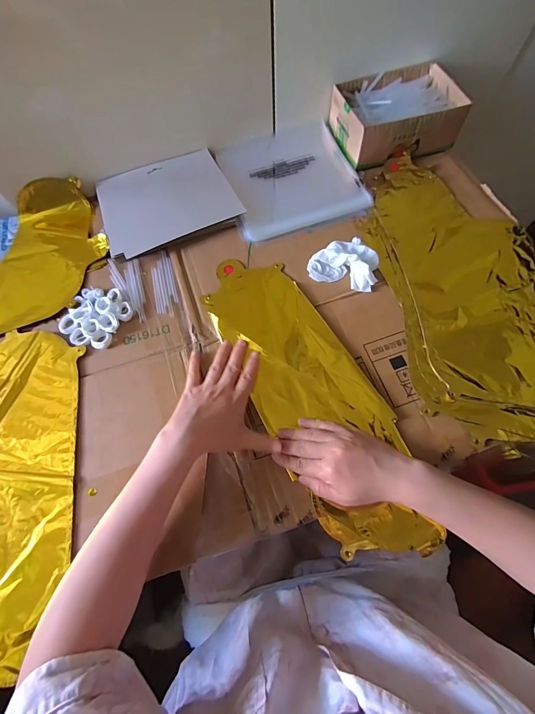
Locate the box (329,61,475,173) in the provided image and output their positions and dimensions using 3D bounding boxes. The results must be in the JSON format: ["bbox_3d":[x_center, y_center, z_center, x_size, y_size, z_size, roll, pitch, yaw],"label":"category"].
[{"bbox_3d":[0.217,-0.406,0.559,0.190,0.065,0.134,-17,69,-5],"label":"box"}]

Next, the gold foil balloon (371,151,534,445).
[{"bbox_3d":[0.297,-0.107,0.460,0.247,0.010,0.449,-6,68,-1],"label":"gold foil balloon"}]

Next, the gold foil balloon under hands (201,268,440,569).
[{"bbox_3d":[0.054,0.037,0.424,0.140,0.019,0.424,-27,71,-9],"label":"gold foil balloon under hands"}]

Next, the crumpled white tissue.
[{"bbox_3d":[0.111,-0.139,0.471,0.093,0.028,0.075,16,69,8],"label":"crumpled white tissue"}]

